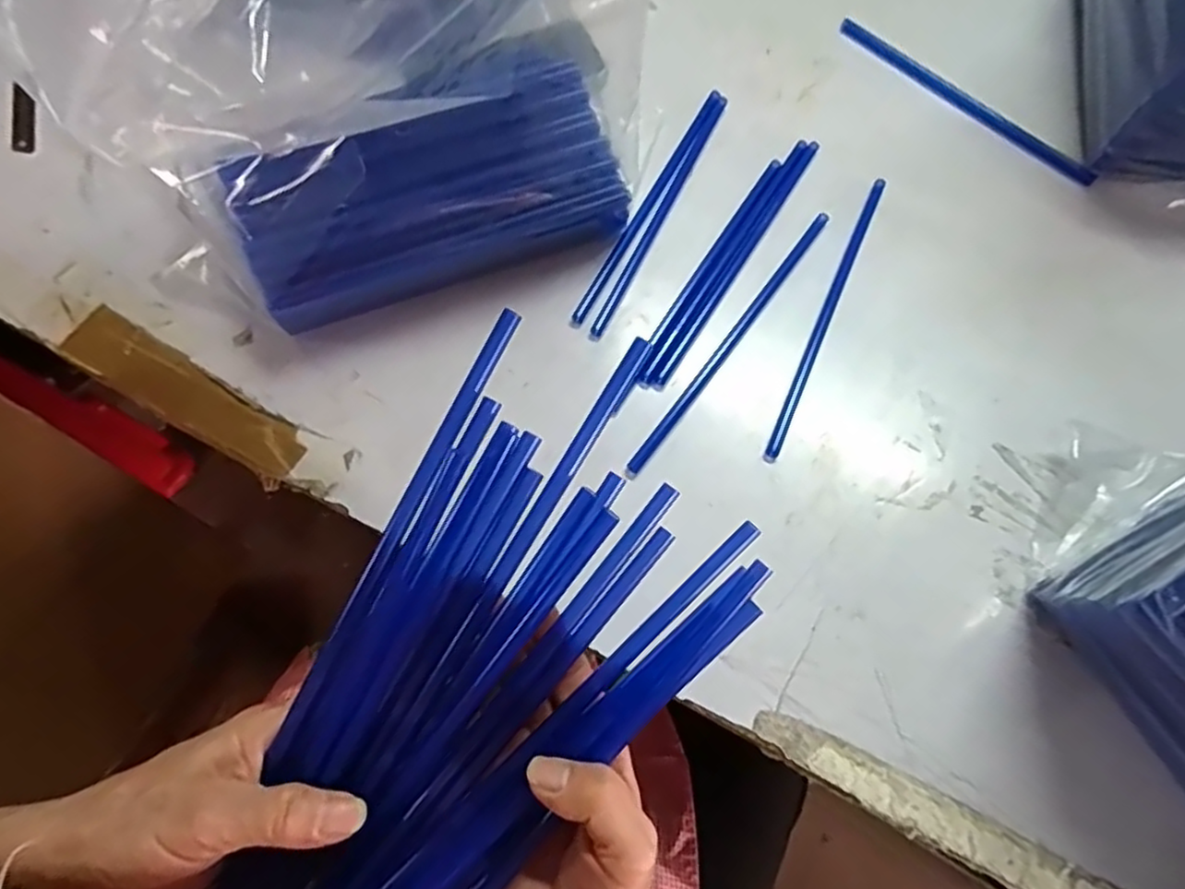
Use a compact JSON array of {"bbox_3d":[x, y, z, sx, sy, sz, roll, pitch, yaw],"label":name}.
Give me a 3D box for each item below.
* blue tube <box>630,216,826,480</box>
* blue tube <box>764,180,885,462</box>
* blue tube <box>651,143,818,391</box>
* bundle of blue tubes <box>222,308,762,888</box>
[{"bbox_3d":[0.097,-0.074,0.456,0.008,0.005,0.250,33,70,15],"label":"blue tube"},{"bbox_3d":[0.163,-0.095,0.464,0.008,0.004,0.249,23,68,11],"label":"blue tube"},{"bbox_3d":[0.106,-0.136,0.482,0.010,0.004,0.248,29,69,13],"label":"blue tube"},{"bbox_3d":[-0.037,0.099,0.274,0.144,0.030,0.265,28,88,1],"label":"bundle of blue tubes"}]

